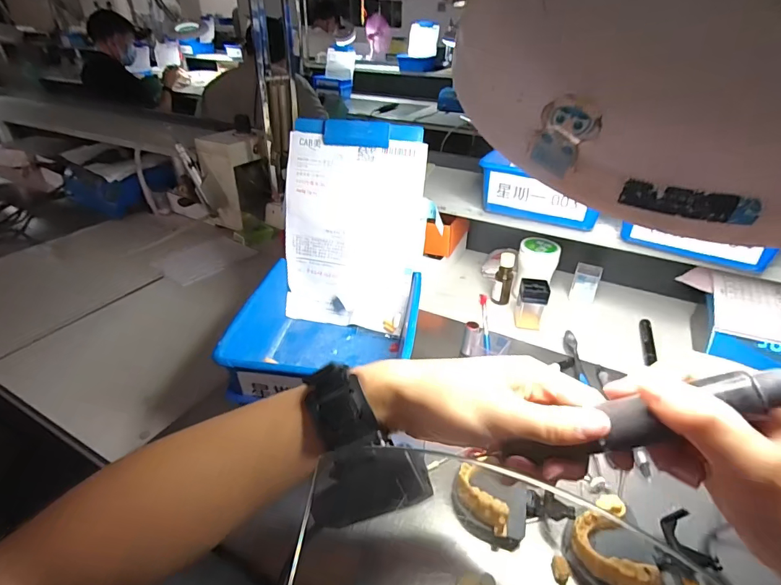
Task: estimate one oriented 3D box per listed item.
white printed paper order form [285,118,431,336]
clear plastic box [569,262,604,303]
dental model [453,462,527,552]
[{"bbox_3d":[-0.041,-0.073,0.472,0.153,0.221,0.025,6,13,4],"label":"white printed paper order form"},{"bbox_3d":[0.291,-0.014,0.631,0.035,0.048,0.038,16,36,22],"label":"clear plastic box"},{"bbox_3d":[0.079,0.170,0.341,0.060,0.033,0.052,13,35,17],"label":"dental model"}]

